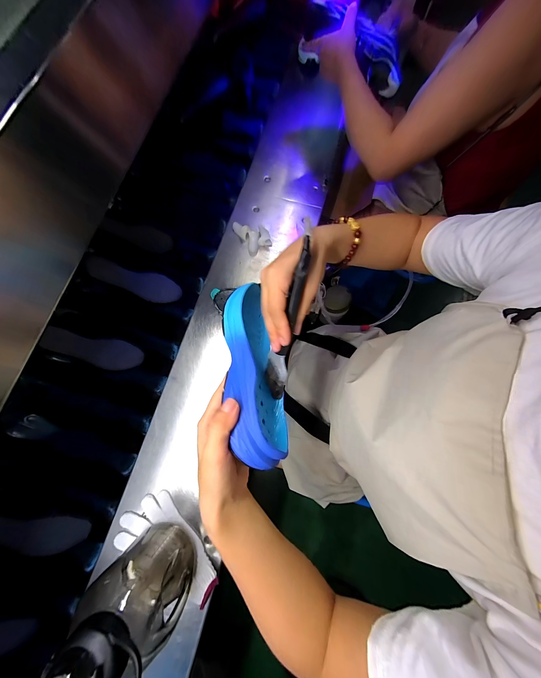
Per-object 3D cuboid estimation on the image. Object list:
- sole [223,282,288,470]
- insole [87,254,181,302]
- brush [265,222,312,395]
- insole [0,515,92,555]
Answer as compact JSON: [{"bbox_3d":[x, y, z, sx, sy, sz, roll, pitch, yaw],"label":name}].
[{"bbox_3d":[-0.019,0.024,0.268,0.054,0.067,0.217,-9,63,-1],"label":"sole"},{"bbox_3d":[-0.342,-0.149,0.588,0.211,0.012,0.072,19,81,-22],"label":"insole"},{"bbox_3d":[0.021,-0.023,0.247,0.026,0.024,0.189,14,112,4],"label":"brush"},{"bbox_3d":[-0.504,0.394,0.464,0.225,0.012,0.072,22,77,-19],"label":"insole"}]

